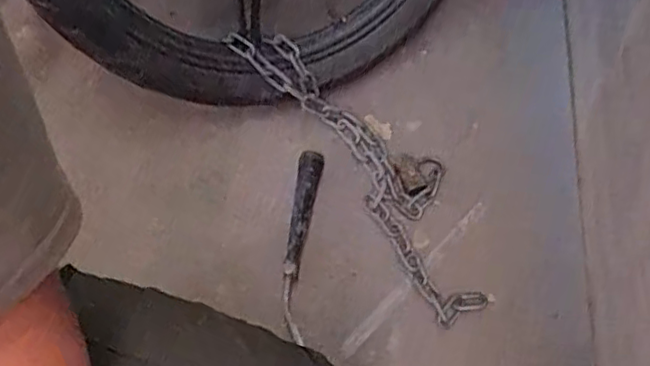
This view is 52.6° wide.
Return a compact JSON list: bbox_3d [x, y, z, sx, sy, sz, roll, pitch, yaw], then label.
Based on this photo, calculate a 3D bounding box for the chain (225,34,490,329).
[{"bbox_3d":[0.047,-0.025,0.735,0.118,0.075,0.392,-36,80,-18],"label":"chain"}]

